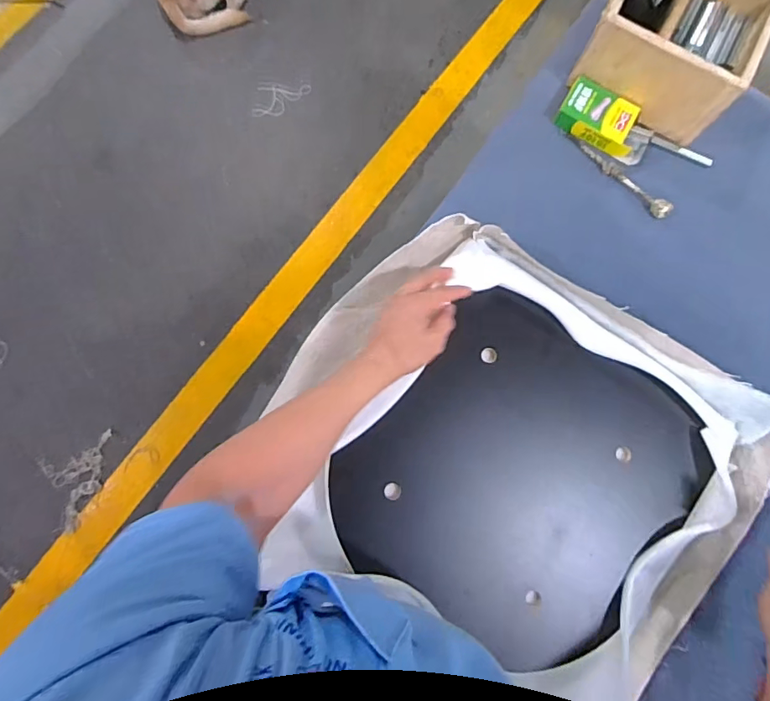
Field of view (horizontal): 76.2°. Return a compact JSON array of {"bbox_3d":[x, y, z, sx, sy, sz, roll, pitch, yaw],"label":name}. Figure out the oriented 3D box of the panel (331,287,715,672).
[{"bbox_3d":[0.174,0.164,0.647,0.382,0.051,0.409,40,81,1],"label":"panel"}]

